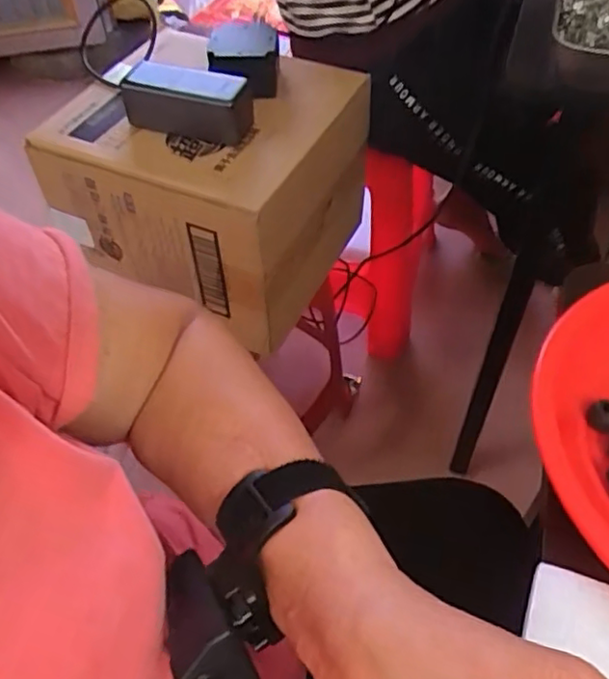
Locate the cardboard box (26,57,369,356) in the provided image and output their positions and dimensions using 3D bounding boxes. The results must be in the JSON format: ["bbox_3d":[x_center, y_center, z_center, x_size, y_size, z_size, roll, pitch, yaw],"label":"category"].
[{"bbox_3d":[-0.106,-0.194,0.788,0.292,0.217,0.287,21,55,18],"label":"cardboard box"}]

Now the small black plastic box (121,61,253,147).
[{"bbox_3d":[-0.124,-0.253,0.674,0.135,0.050,0.058,15,53,14],"label":"small black plastic box"}]

